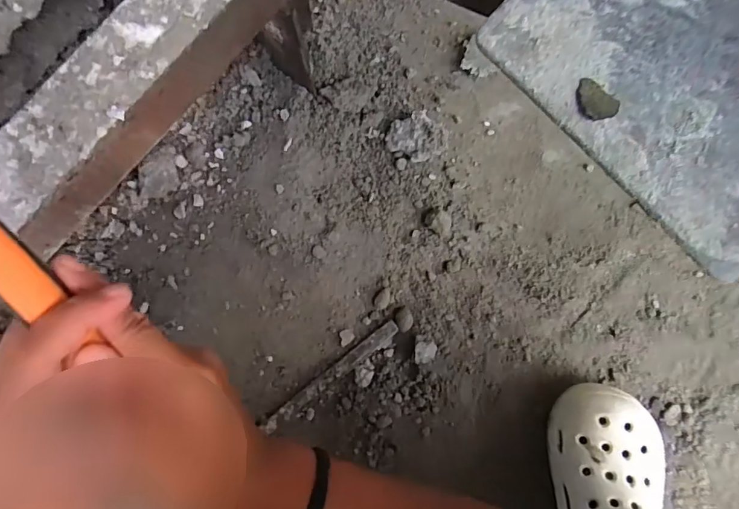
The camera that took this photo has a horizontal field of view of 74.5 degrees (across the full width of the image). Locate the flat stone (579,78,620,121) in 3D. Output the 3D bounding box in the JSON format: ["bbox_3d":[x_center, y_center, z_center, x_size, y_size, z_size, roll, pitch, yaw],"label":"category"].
[{"bbox_3d":[0.096,-0.067,0.206,0.013,0.004,0.021,-14,66,13],"label":"flat stone"}]

